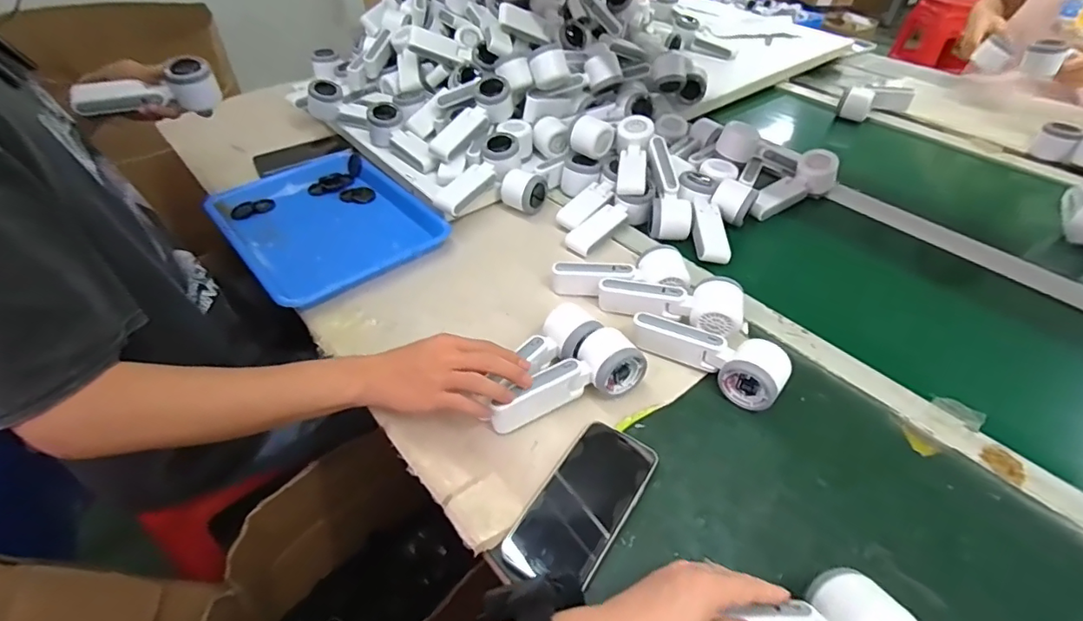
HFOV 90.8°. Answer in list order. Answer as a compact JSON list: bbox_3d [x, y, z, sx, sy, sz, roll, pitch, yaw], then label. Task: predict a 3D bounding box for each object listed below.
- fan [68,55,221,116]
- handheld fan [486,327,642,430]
[{"bbox_3d":[-0.503,-0.273,0.693,0.159,0.068,0.054,-28,51,-23],"label":"fan"},{"bbox_3d":[0.026,0.074,0.546,0.166,0.047,0.055,-23,48,-21],"label":"handheld fan"}]

